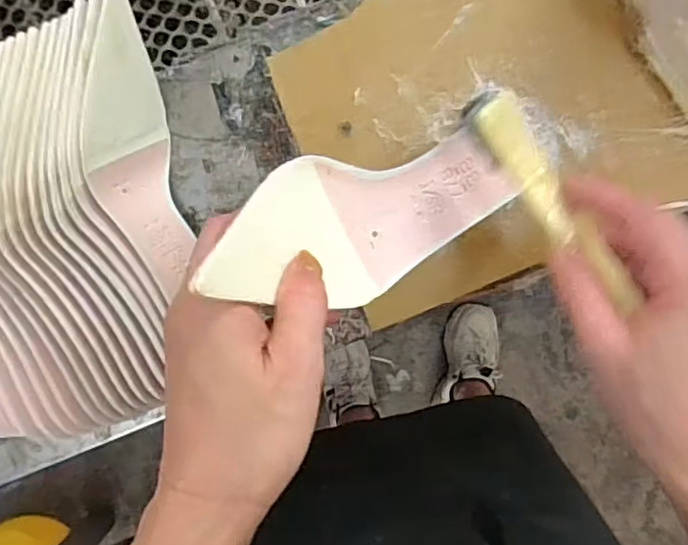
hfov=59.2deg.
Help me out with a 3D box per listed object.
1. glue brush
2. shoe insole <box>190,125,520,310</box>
[{"bbox_3d":[0.102,-0.035,0.296,0.022,0.016,0.123,-37,98,1],"label":"glue brush"},{"bbox_3d":[0.011,-0.024,0.290,0.205,0.041,0.069,-21,95,-45],"label":"shoe insole"}]

